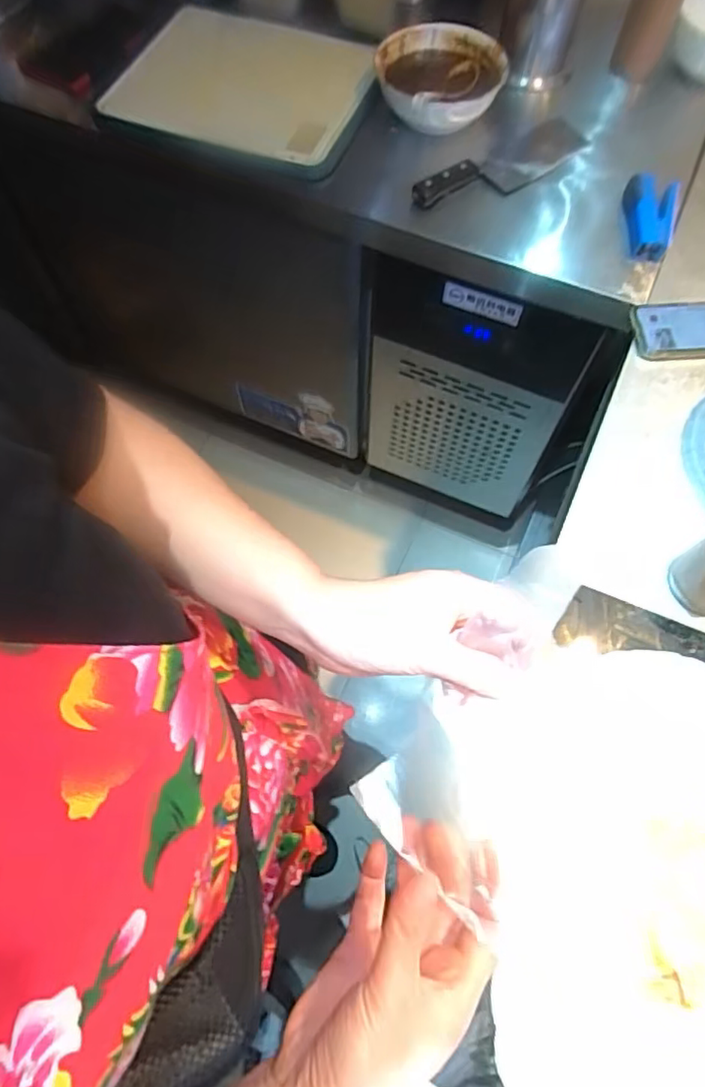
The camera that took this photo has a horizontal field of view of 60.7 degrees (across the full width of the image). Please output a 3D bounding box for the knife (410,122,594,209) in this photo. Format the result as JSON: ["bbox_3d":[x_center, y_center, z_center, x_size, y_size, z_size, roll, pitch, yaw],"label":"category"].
[{"bbox_3d":[0.209,-0.515,0.817,0.275,0.033,0.076,-36,75,-17],"label":"knife"}]

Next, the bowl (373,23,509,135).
[{"bbox_3d":[0.121,-0.650,0.854,0.174,0.075,0.186,2,68,-4],"label":"bowl"}]

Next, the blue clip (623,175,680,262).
[{"bbox_3d":[0.377,-0.411,0.759,0.058,0.025,0.115,0,79,1],"label":"blue clip"}]

